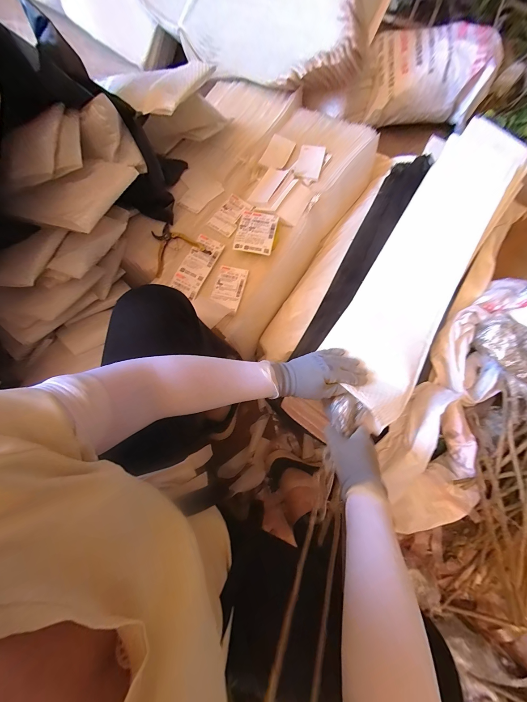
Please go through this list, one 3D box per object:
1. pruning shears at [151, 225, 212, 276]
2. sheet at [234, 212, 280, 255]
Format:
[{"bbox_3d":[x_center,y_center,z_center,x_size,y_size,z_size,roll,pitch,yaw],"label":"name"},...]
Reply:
[{"bbox_3d":[-0.242,-0.284,0.691,0.151,0.015,0.141,-28,76,-7],"label":"pruning shears"},{"bbox_3d":[-0.019,-0.320,0.688,0.101,0.012,0.126,12,74,4],"label":"sheet"}]

